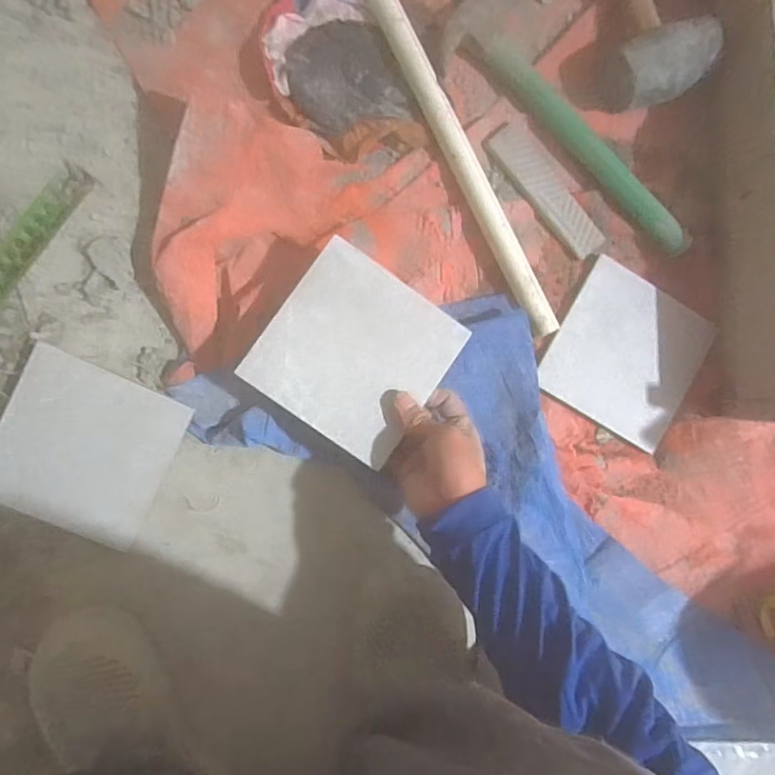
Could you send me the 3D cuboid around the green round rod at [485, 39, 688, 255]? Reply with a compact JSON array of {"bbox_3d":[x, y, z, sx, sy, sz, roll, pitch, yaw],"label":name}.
[{"bbox_3d":[0.191,-0.228,0.515,0.024,0.026,0.261,-44,94,-4],"label":"green round rod"}]

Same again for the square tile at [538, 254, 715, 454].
[{"bbox_3d":[0.240,-0.030,0.531,0.145,0.017,0.142,30,87,-5],"label":"square tile"}]

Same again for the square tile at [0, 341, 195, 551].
[{"bbox_3d":[-0.276,0.056,0.485,0.149,0.007,0.143,25,88,-5],"label":"square tile"}]

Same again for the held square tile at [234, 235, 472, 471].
[{"bbox_3d":[-0.027,-0.030,0.457,0.142,0.009,0.144,36,87,-5],"label":"held square tile"}]

